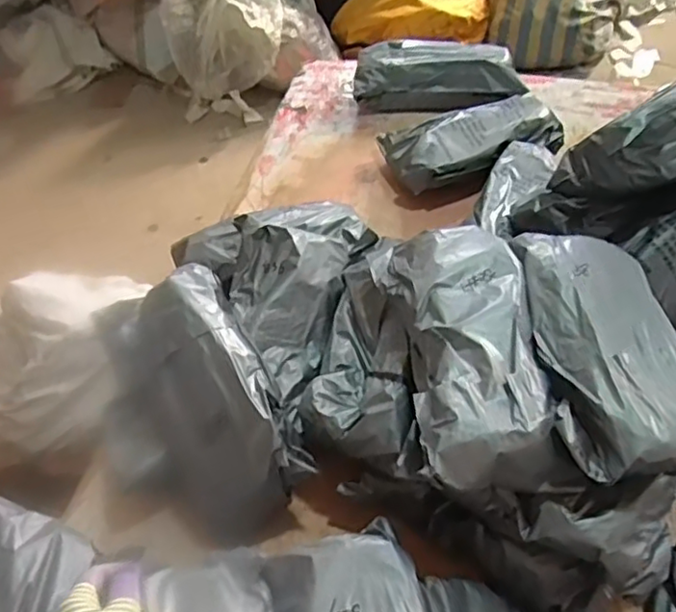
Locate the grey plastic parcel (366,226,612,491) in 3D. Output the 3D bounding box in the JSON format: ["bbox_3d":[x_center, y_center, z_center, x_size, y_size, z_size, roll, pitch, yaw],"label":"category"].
[{"bbox_3d":[0.120,0.033,0.586,0.133,0.070,0.282,-9,50,-3],"label":"grey plastic parcel"}]

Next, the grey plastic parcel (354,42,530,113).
[{"bbox_3d":[0.177,-0.406,1.125,0.286,0.072,0.118,4,51,7],"label":"grey plastic parcel"}]

